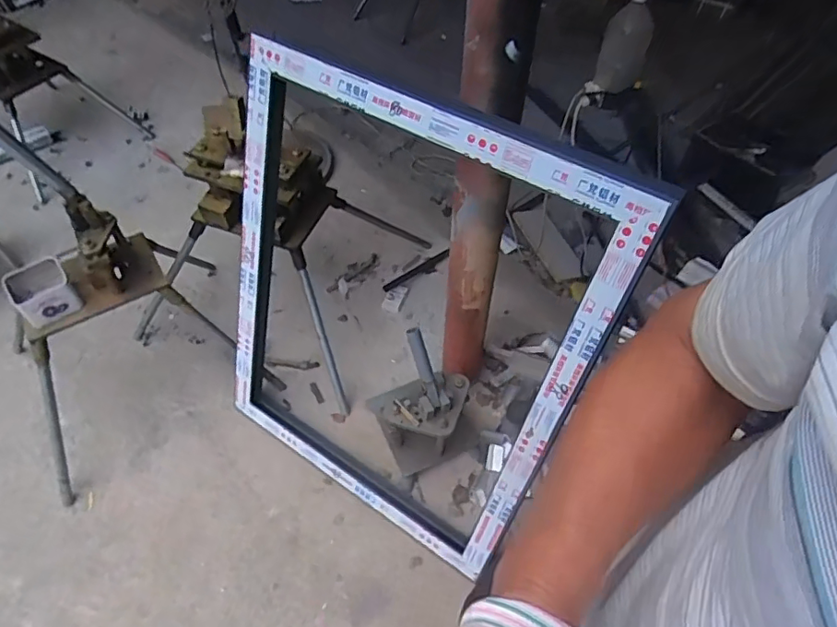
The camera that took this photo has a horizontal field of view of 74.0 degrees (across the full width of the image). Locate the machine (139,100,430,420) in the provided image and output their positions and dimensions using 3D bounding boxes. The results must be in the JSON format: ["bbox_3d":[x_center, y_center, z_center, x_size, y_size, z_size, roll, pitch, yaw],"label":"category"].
[{"bbox_3d":[-0.455,-0.244,1.616,0.667,0.651,0.742,18,53,11],"label":"machine"}]

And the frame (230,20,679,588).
[{"bbox_3d":[-0.075,0.040,1.171,0.807,0.983,0.056,29,36,19],"label":"frame"}]

